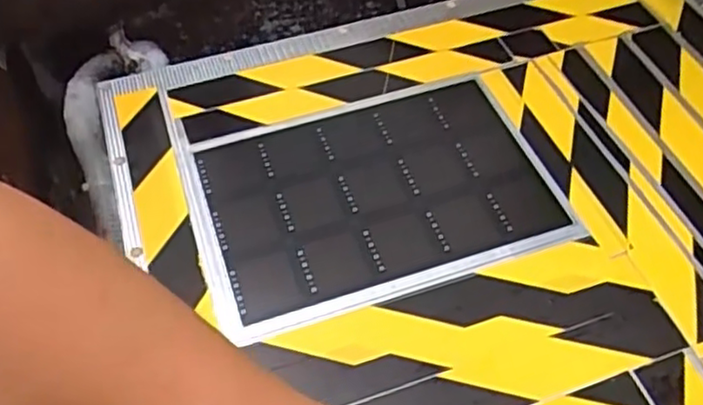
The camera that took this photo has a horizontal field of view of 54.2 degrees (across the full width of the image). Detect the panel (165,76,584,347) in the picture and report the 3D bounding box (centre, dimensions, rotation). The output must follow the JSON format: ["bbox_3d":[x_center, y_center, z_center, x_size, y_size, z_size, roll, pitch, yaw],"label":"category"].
[{"bbox_3d":[0.016,-0.009,0.555,0.278,0.005,0.198,-15,53,-10],"label":"panel"}]

